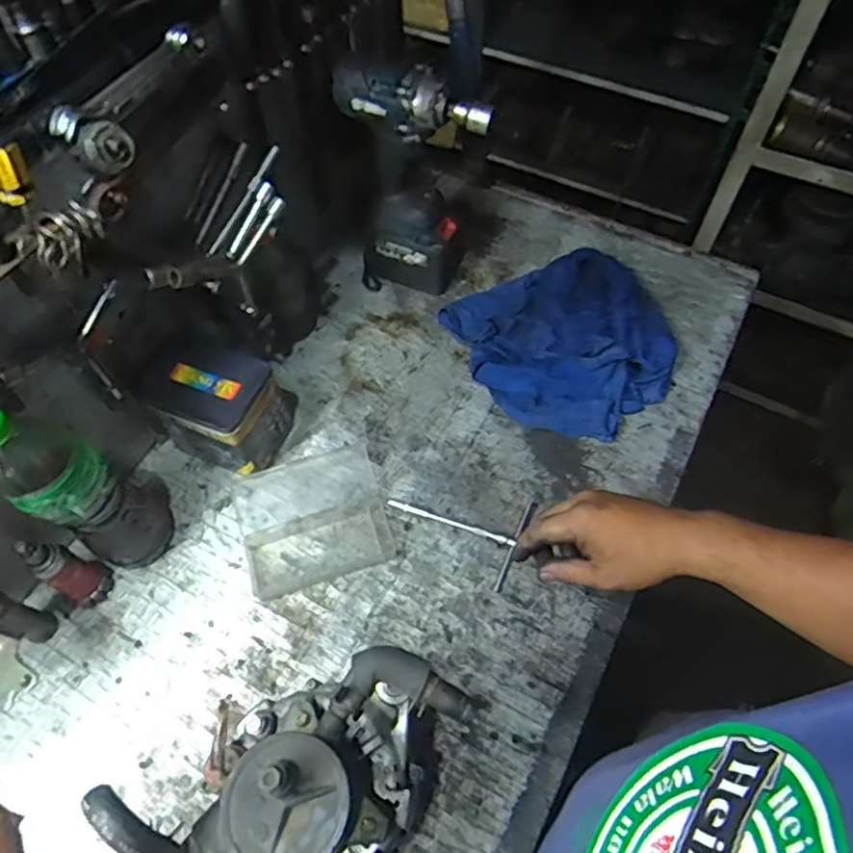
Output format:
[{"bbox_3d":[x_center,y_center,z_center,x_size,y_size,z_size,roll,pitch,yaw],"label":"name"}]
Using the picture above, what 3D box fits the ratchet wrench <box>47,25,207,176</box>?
[{"bbox_3d":[-0.240,-0.267,0.511,0.058,0.031,0.149,17,62,11],"label":"ratchet wrench"}]

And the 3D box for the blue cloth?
[{"bbox_3d":[0.179,-0.128,0.807,0.252,0.064,0.266,-37,66,-17],"label":"blue cloth"}]

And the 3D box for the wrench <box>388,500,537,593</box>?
[{"bbox_3d":[0.034,0.110,0.737,0.158,0.013,0.114,20,63,13],"label":"wrench"}]

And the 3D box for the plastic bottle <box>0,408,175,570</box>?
[{"bbox_3d":[-0.327,0.063,0.605,0.069,0.275,0.086,33,67,19],"label":"plastic bottle"}]

